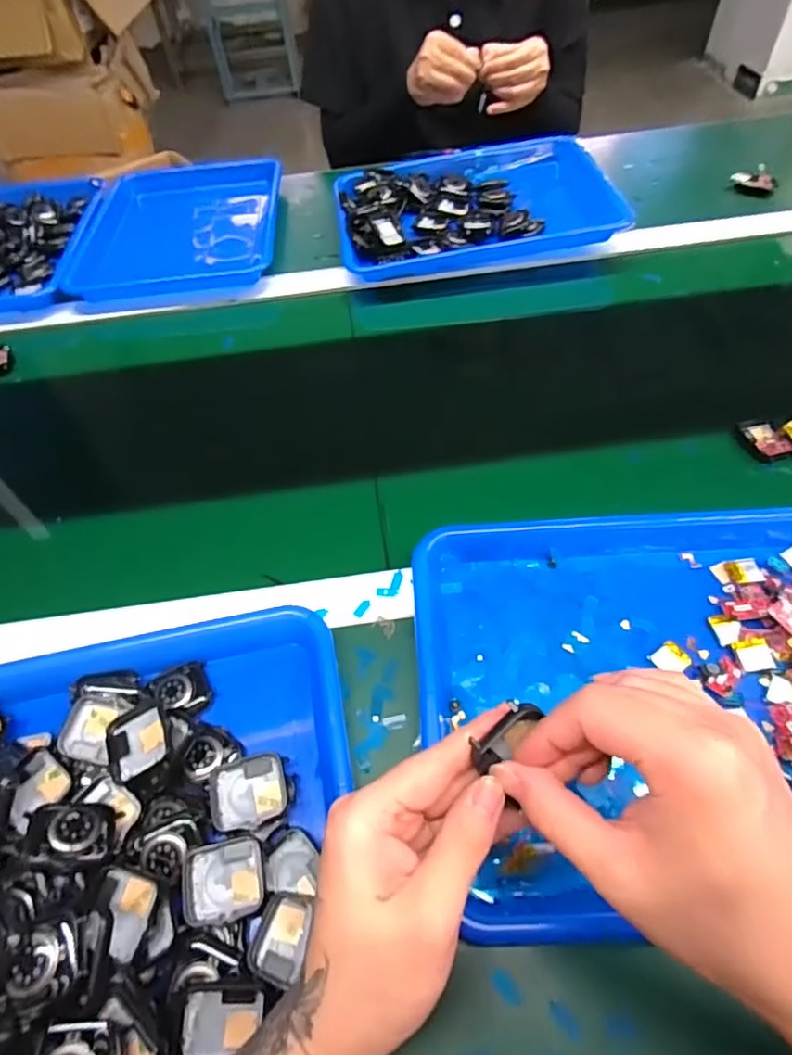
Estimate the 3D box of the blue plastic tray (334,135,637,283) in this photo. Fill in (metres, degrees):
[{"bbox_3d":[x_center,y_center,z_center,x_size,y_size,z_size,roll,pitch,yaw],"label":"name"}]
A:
[{"bbox_3d":[0.100,-0.423,0.741,0.351,0.043,0.238,-8,55,-1],"label":"blue plastic tray"}]

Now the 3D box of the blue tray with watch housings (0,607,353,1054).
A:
[{"bbox_3d":[-0.187,0.179,0.319,0.324,0.056,0.251,-11,55,-4],"label":"blue tray with watch housings"}]

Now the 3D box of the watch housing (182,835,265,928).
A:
[{"bbox_3d":[-0.093,0.190,0.305,0.041,0.006,0.038,-10,55,-3],"label":"watch housing"}]

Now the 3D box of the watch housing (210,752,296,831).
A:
[{"bbox_3d":[-0.084,0.153,0.330,0.045,0.009,0.039,-14,55,-6],"label":"watch housing"}]

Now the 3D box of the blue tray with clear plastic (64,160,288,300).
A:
[{"bbox_3d":[-0.285,-0.411,0.772,0.251,0.033,0.325,-7,55,0],"label":"blue tray with clear plastic"}]

